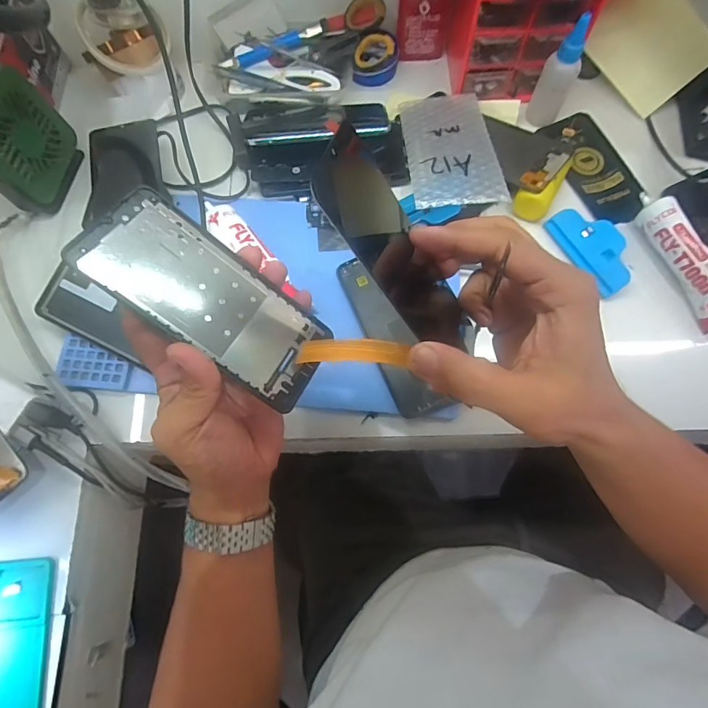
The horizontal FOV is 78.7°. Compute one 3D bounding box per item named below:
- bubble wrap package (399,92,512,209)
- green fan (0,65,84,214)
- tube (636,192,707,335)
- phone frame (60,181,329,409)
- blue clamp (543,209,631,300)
[{"bbox_3d":[0.100,-0.221,0.455,0.089,0.009,0.181,-3,58,1],"label":"bubble wrap package"},{"bbox_3d":[-0.340,-0.212,0.437,0.043,0.105,0.110,13,73,6],"label":"green fan"},{"bbox_3d":[0.327,-0.096,0.418,0.028,0.052,0.149,-15,71,-32],"label":"tube"},{"bbox_3d":[-0.090,-0.035,0.282,0.159,0.004,0.073,38,58,-16],"label":"phone frame"},{"bbox_3d":[0.245,-0.108,0.442,0.046,0.028,0.098,-29,74,-7],"label":"blue clamp"}]

